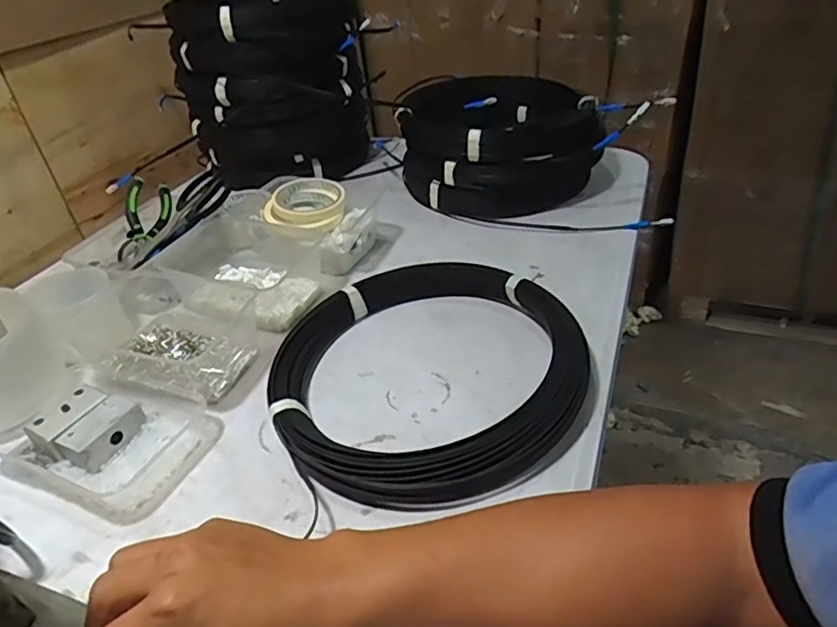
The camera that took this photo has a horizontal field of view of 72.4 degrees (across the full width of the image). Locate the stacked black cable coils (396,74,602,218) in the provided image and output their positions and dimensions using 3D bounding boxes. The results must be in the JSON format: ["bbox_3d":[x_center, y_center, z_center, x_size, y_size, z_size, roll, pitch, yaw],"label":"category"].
[{"bbox_3d":[0.112,-0.261,0.833,0.254,0.156,0.258,0,36,8],"label":"stacked black cable coils"}]

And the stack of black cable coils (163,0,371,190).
[{"bbox_3d":[-0.227,-0.364,0.915,0.272,0.247,0.296,-10,36,-6],"label":"stack of black cable coils"}]

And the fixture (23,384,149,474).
[{"bbox_3d":[-0.294,0.102,0.509,0.066,0.035,0.067,12,39,23],"label":"fixture"}]

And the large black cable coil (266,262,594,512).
[{"bbox_3d":[0.012,0.044,0.533,0.280,0.040,0.289,-4,36,3],"label":"large black cable coil"}]

